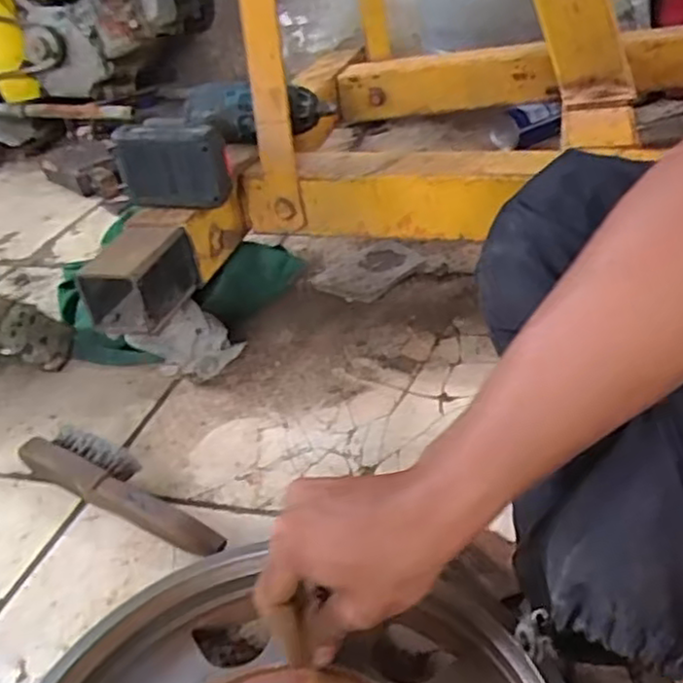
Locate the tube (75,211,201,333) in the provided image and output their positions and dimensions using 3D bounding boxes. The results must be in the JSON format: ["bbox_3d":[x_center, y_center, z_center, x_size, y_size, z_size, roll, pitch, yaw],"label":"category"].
[{"bbox_3d":[-0.192,-0.062,0.681,0.065,0.072,0.107,3,34,19],"label":"tube"}]

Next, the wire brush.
[{"bbox_3d":[-0.181,0.126,0.602,0.225,0.034,0.050,14,39,32],"label":"wire brush"}]

